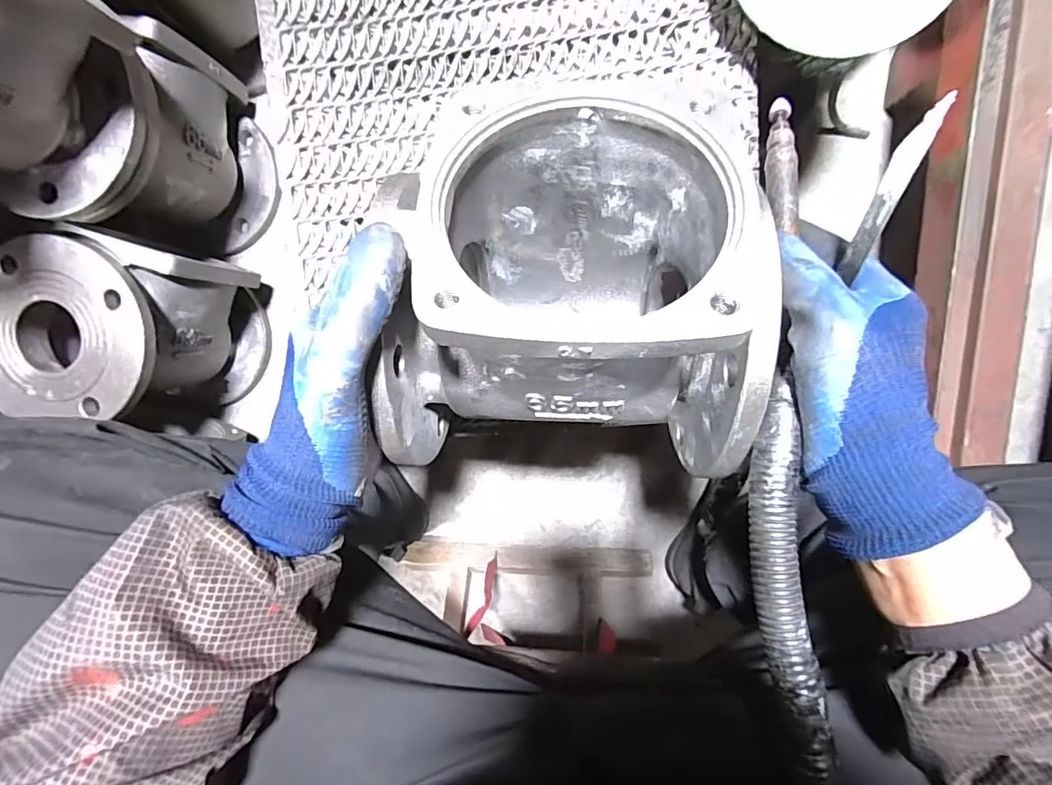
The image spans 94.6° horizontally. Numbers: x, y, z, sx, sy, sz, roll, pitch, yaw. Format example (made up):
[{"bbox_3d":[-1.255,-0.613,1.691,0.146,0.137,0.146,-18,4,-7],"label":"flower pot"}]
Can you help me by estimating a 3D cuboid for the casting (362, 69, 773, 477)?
[{"bbox_3d":[0.023,-0.046,0.286,0.198,0.164,0.170,-1,56,2],"label":"casting"}]

